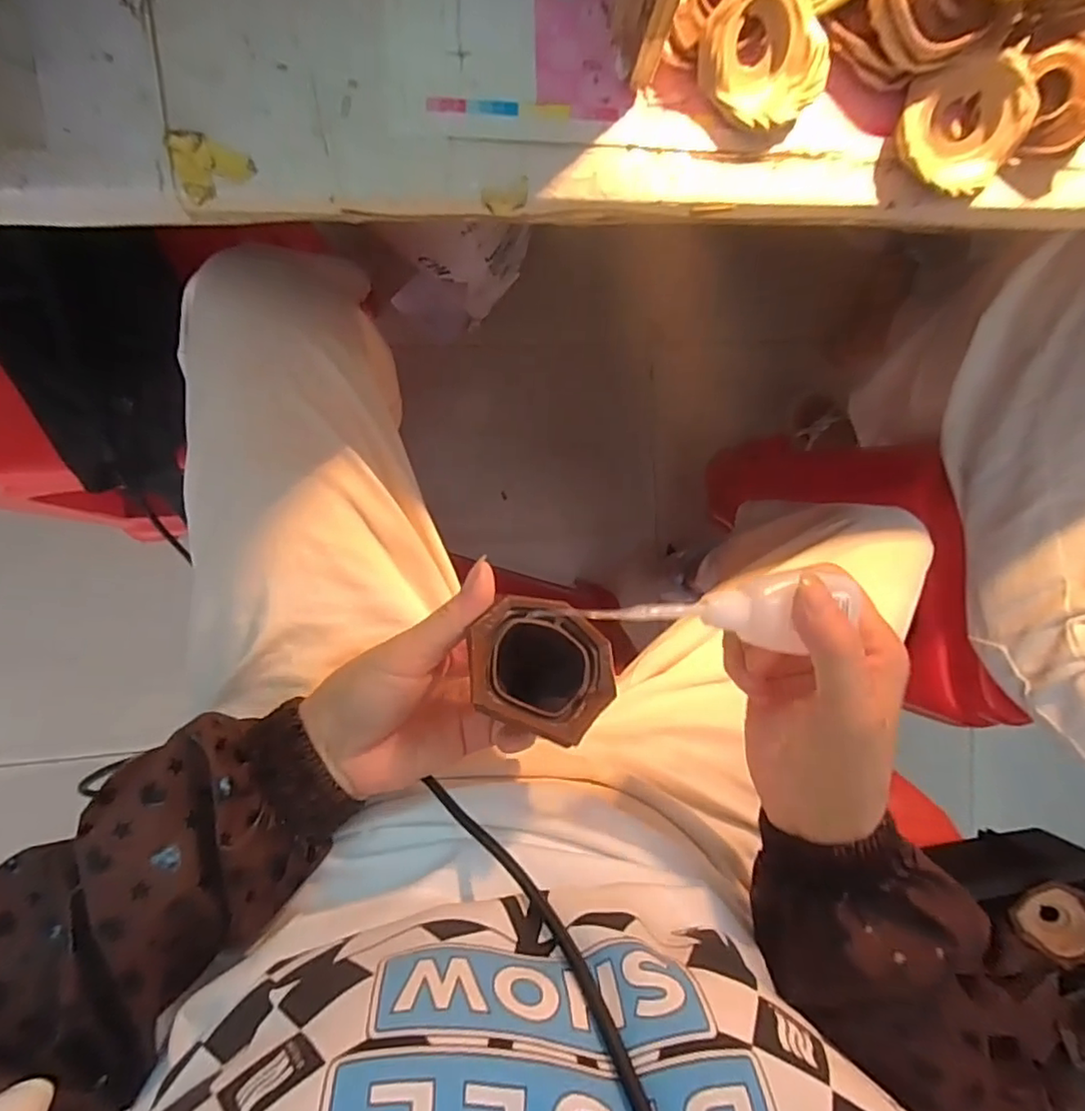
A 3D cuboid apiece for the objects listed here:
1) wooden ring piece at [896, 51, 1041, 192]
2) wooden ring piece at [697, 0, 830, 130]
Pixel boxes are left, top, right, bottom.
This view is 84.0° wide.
[{"bbox_3d":[0.171,-0.176,0.248,0.052,0.025,0.048,-1,94,-9],"label":"wooden ring piece"},{"bbox_3d":[0.087,-0.193,0.233,0.047,0.025,0.044,-1,94,-9],"label":"wooden ring piece"}]

